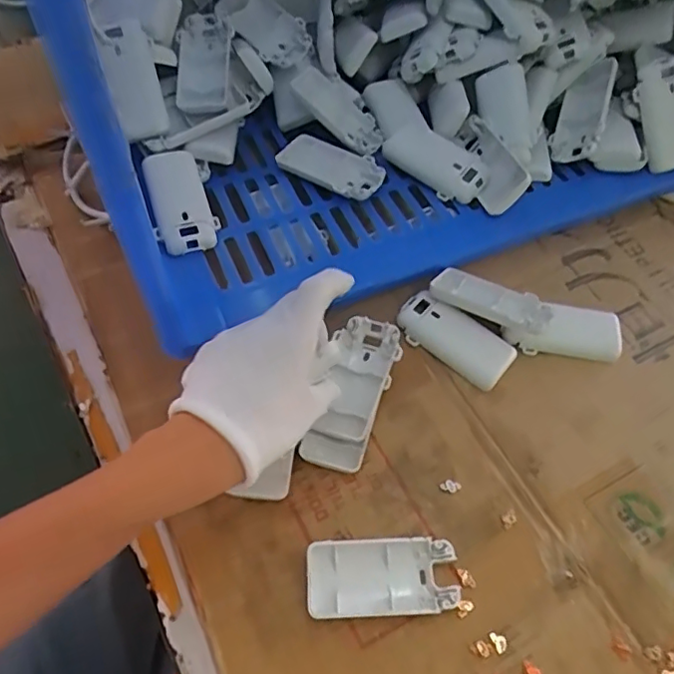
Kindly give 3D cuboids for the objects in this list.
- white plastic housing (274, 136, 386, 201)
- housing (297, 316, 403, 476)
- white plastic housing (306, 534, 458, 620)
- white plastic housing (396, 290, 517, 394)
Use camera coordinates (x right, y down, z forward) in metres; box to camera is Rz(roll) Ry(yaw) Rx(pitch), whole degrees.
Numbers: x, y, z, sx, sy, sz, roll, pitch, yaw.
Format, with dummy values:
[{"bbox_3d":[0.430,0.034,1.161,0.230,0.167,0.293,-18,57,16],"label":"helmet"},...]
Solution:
[{"bbox_3d":[-0.004,-0.153,0.524,0.095,0.018,0.048,26,61,13],"label":"white plastic housing"},{"bbox_3d":[0.013,0.040,0.425,0.047,0.026,0.115,14,67,9],"label":"housing"},{"bbox_3d":[0.029,0.157,0.375,0.095,0.015,0.045,-2,57,-1],"label":"white plastic housing"},{"bbox_3d":[0.095,0.002,0.468,0.095,0.012,0.043,36,91,12],"label":"white plastic housing"}]

